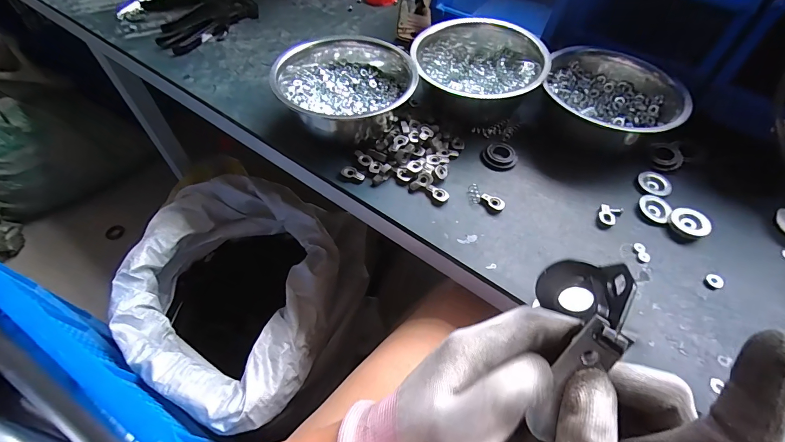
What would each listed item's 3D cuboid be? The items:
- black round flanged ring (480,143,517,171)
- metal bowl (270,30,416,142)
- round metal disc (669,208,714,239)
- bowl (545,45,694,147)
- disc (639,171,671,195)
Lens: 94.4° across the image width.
[{"bbox_3d":[0.141,-0.086,0.484,0.044,0.008,0.043,1,54,-1],"label":"black round flanged ring"},{"bbox_3d":[-0.058,-0.186,0.500,0.169,0.079,0.169,1,54,-1],"label":"metal bowl"},{"bbox_3d":[0.347,0.003,0.425,0.037,0.014,0.039,1,54,-1],"label":"round metal disc"},{"bbox_3d":[0.301,-0.172,0.509,0.166,0.072,0.166,0,59,0],"label":"bowl"},{"bbox_3d":[0.338,-0.048,0.466,0.038,0.004,0.034,27,57,17],"label":"disc"}]

